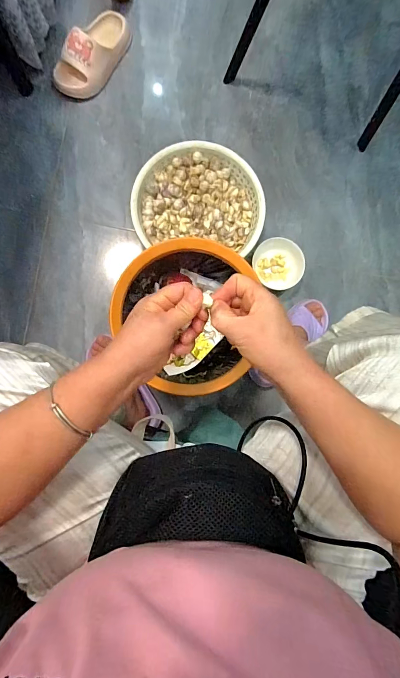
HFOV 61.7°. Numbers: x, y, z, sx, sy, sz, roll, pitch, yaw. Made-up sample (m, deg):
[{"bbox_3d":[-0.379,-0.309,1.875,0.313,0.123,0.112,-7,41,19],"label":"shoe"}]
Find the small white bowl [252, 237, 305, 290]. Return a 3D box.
[{"bbox_3d":[0.191,-0.182,0.810,0.124,0.048,0.105,33,86,-1],"label":"small white bowl"}]

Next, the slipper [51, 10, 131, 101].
[{"bbox_3d":[-0.259,-0.692,0.807,0.101,0.078,0.227,29,87,-1],"label":"slipper"}]

